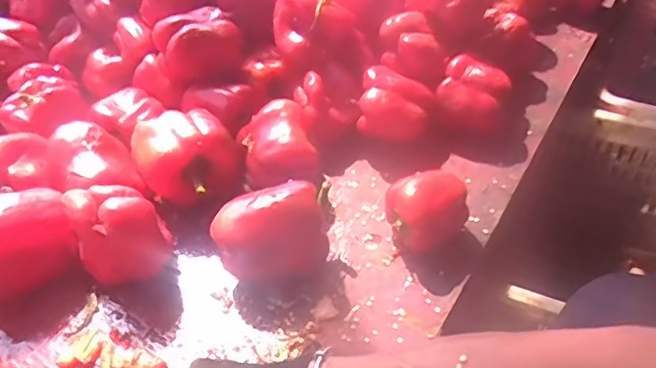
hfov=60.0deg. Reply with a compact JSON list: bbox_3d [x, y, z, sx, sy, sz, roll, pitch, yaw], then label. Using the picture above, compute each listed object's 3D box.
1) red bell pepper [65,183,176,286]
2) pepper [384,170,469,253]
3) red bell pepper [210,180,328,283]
[{"bbox_3d":[-0.193,0.045,0.532,0.080,0.092,0.067,-18,48,-14],"label":"red bell pepper"},{"bbox_3d":[0.094,0.031,0.554,0.078,0.067,0.073,6,45,12],"label":"pepper"},{"bbox_3d":[-0.054,0.051,0.532,0.100,0.083,0.070,-14,47,-10],"label":"red bell pepper"}]

